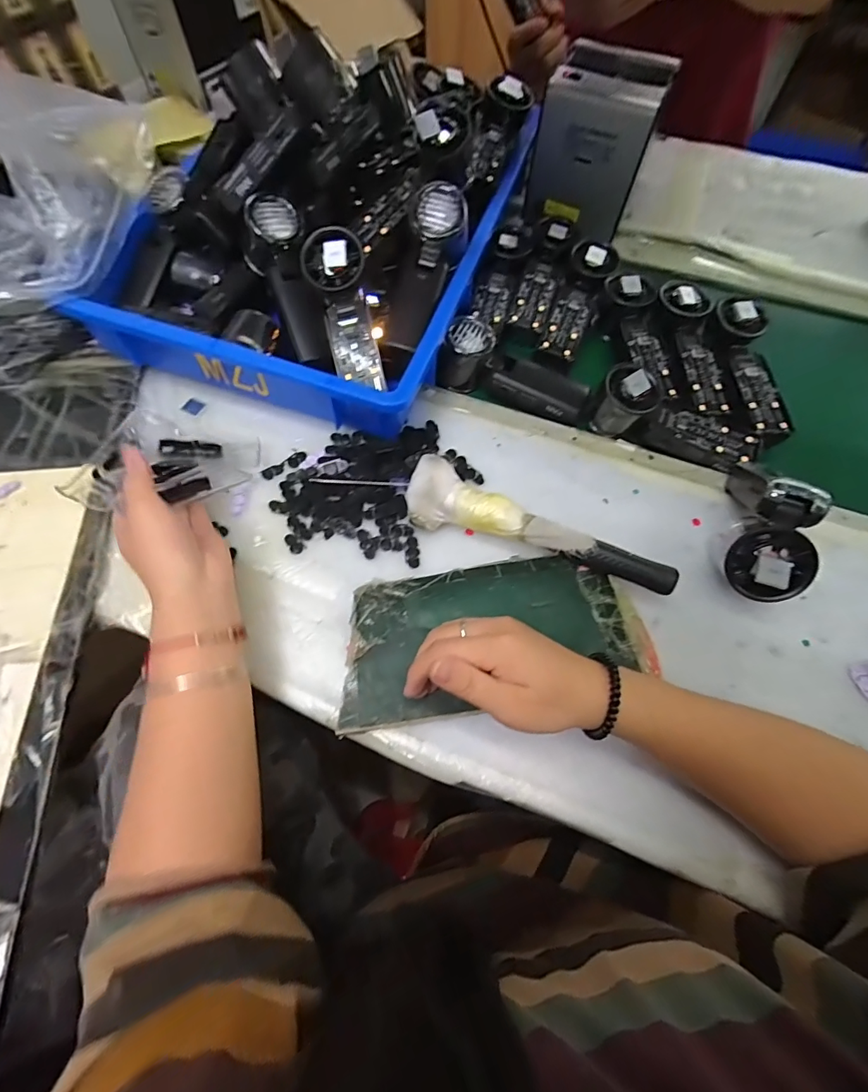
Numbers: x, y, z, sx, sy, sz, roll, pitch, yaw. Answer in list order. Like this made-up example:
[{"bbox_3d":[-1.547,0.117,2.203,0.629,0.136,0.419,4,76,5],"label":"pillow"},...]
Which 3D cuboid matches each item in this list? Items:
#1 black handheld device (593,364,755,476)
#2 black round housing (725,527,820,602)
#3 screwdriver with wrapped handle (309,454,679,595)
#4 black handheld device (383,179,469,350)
[{"bbox_3d":[0.235,-0.121,0.436,0.156,0.047,0.055,16,64,6],"label":"black handheld device"},{"bbox_3d":[0.248,0.013,0.335,0.055,0.025,0.051,-17,84,20],"label":"black round housing"},{"bbox_3d":[0.046,-0.024,0.389,0.306,0.043,0.050,21,64,9],"label":"screwdriver with wrapped handle"},{"bbox_3d":[-0.012,-0.261,0.440,0.046,0.051,0.147,19,89,8],"label":"black handheld device"}]

